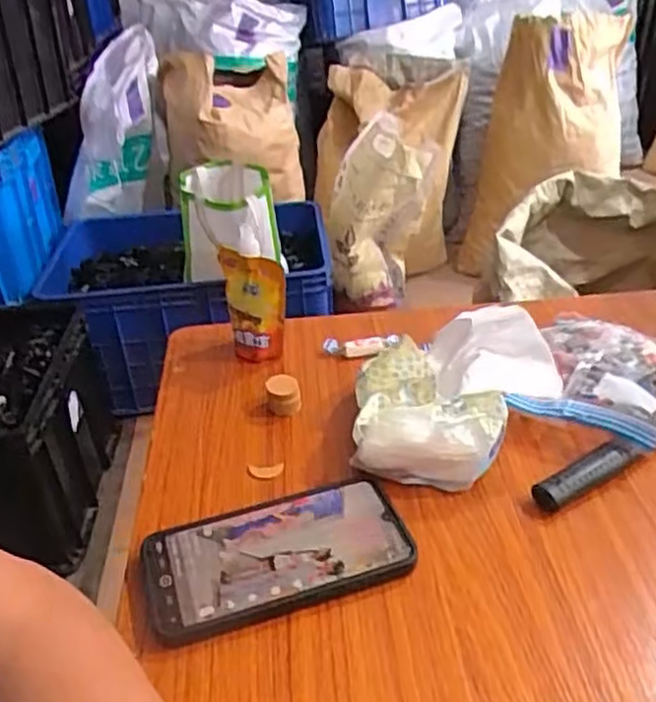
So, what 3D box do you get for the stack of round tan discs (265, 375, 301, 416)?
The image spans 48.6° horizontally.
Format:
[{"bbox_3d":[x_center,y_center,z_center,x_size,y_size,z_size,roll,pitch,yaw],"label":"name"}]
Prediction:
[{"bbox_3d":[-0.036,0.035,0.583,0.025,0.023,0.027,-8,33,-8],"label":"stack of round tan discs"}]

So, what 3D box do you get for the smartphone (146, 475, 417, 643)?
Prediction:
[{"bbox_3d":[-0.032,0.128,0.455,0.159,0.014,0.081,-12,34,-14],"label":"smartphone"}]

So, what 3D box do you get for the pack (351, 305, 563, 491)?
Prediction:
[{"bbox_3d":[0.091,0.031,0.520,0.142,0.094,0.103,1,33,5],"label":"pack"}]

